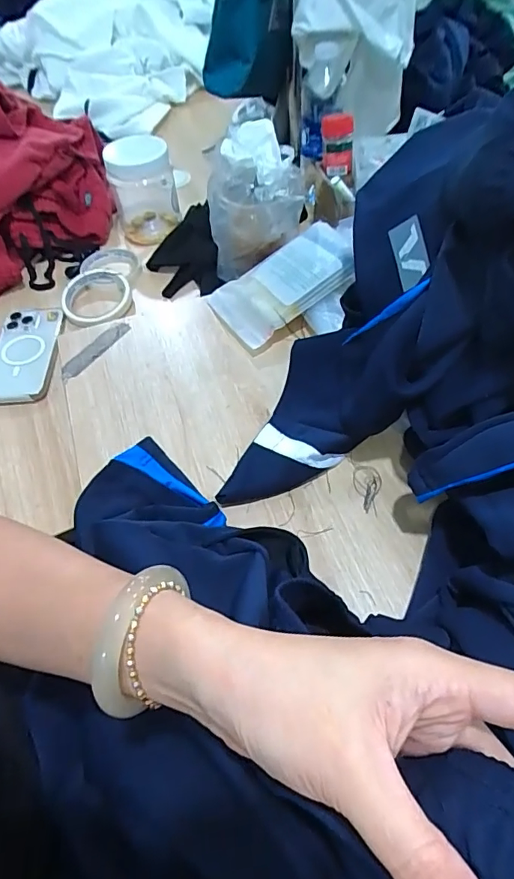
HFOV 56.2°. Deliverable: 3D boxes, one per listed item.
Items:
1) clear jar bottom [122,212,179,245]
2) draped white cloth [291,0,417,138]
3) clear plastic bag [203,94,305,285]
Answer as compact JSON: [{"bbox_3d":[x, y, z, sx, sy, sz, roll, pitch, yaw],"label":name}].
[{"bbox_3d":[-0.174,-0.342,0.777,0.072,0.013,0.076,-1,55,2],"label":"clear jar bottom"},{"bbox_3d":[0.130,-0.572,0.669,0.170,0.253,0.111,5,55,6],"label":"draped white cloth"},{"bbox_3d":[-0.001,-0.280,0.573,0.115,0.172,0.072,-2,55,1],"label":"clear plastic bag"}]

